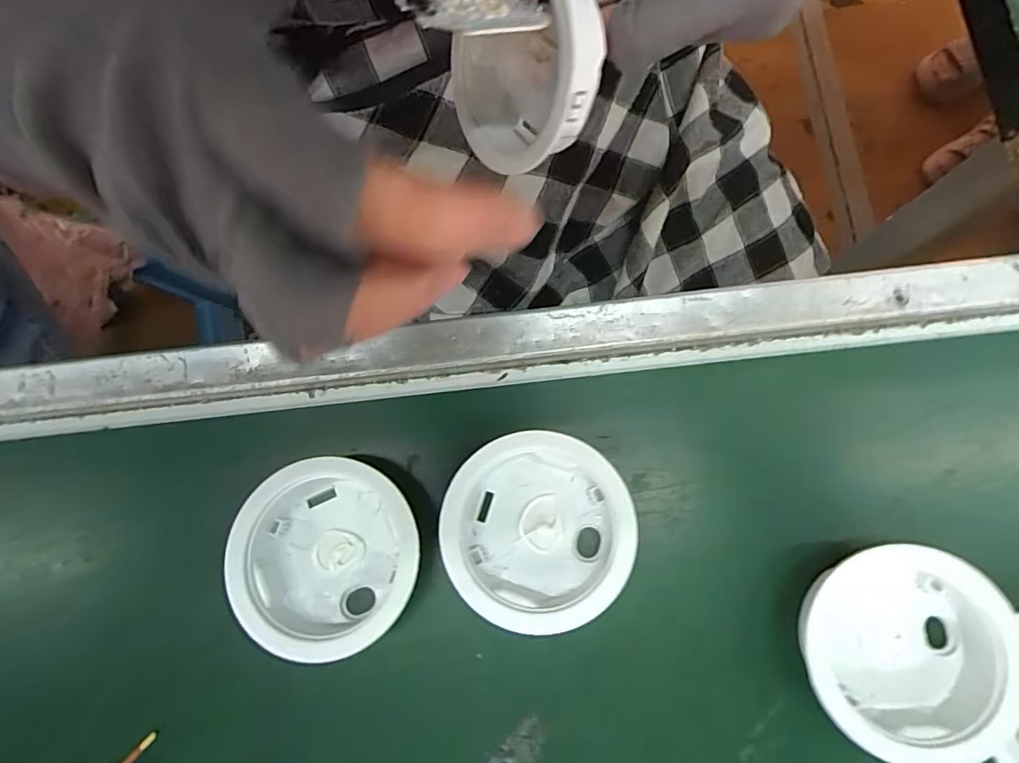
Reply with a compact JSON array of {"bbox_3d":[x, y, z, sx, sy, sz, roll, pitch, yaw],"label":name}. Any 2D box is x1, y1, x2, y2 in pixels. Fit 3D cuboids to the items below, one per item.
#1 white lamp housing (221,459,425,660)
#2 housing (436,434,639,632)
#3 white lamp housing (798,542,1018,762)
[{"bbox_3d":[-0.071,0.068,0.211,0.070,0.024,0.070,-5,79,1],"label":"white lamp housing"},{"bbox_3d":[0.010,0.059,0.211,0.070,0.026,0.071,0,79,2],"label":"housing"},{"bbox_3d":[0.146,0.102,0.197,0.071,0.025,0.069,-26,79,-3],"label":"white lamp housing"}]

